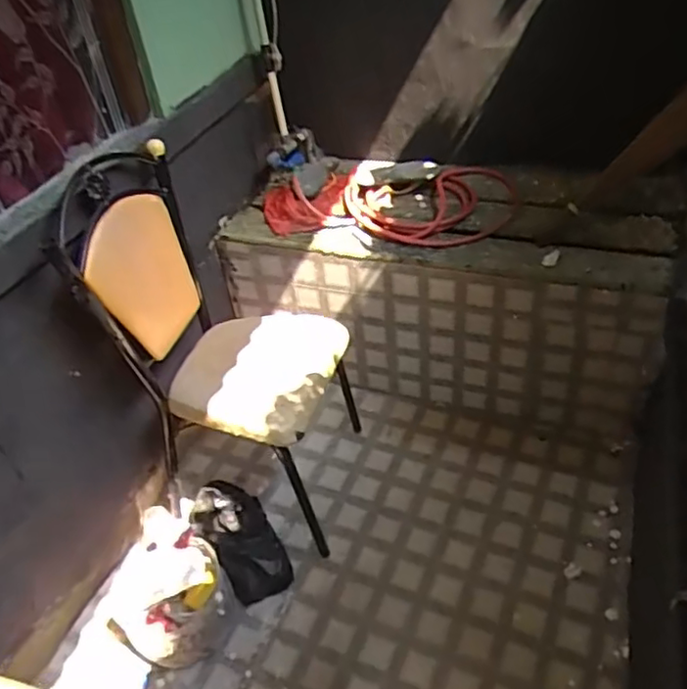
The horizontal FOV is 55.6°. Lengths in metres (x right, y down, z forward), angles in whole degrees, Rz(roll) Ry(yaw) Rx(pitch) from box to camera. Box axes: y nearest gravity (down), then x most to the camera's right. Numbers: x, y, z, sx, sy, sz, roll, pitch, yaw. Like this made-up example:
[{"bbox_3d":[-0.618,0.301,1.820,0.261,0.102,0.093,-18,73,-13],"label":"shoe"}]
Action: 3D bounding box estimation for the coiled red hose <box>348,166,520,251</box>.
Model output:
[{"bbox_3d":[0.249,-0.407,1.867,0.480,0.045,0.384,-3,44,2],"label":"coiled red hose"}]

